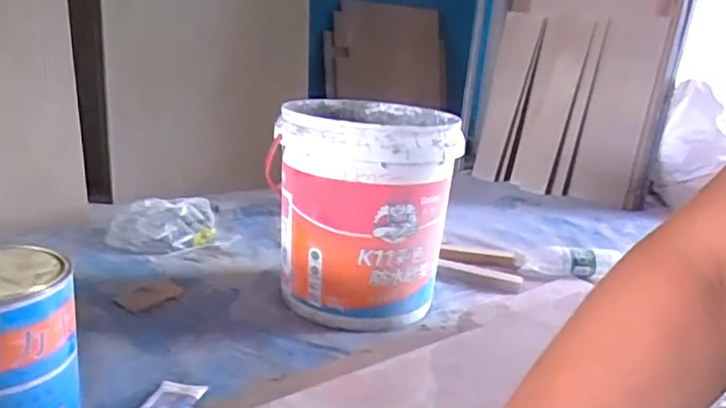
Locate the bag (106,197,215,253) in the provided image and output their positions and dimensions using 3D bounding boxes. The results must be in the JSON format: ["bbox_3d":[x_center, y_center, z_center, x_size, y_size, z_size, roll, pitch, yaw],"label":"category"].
[{"bbox_3d":[-0.427,0.048,1.268,0.222,0.079,0.143,-4,19,-25],"label":"bag"}]

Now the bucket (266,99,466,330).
[{"bbox_3d":[-0.003,0.001,1.076,0.301,0.336,0.325,4,17,-1],"label":"bucket"}]

